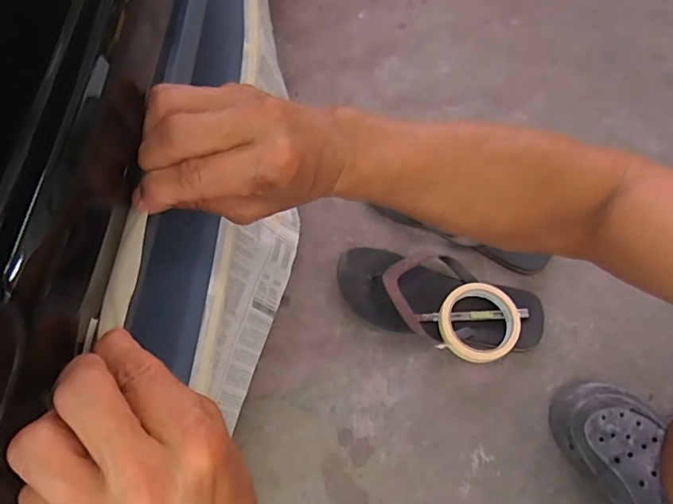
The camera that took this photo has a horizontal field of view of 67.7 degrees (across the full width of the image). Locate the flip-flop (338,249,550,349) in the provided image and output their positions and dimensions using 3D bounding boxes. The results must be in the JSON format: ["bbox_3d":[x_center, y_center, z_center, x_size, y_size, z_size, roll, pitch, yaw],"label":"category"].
[{"bbox_3d":[0.136,0.061,0.655,0.274,0.045,0.108,14,71,4],"label":"flip-flop"}]

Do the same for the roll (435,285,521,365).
[{"bbox_3d":[0.181,0.091,0.637,0.098,0.028,0.098,0,71,-1],"label":"roll"}]

